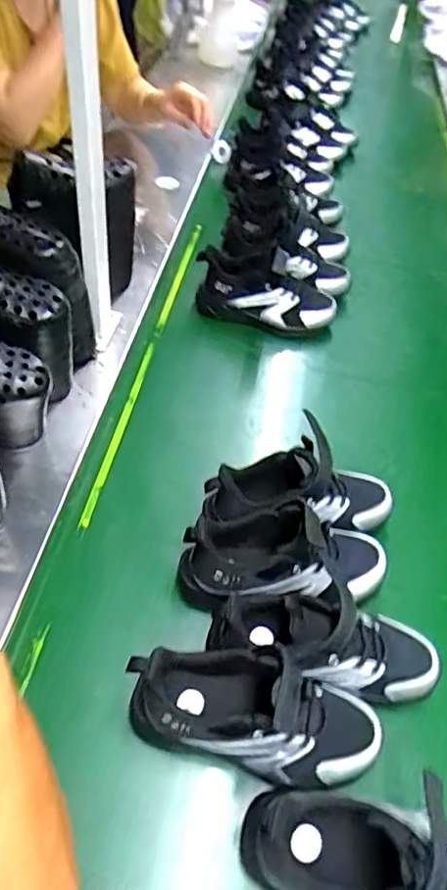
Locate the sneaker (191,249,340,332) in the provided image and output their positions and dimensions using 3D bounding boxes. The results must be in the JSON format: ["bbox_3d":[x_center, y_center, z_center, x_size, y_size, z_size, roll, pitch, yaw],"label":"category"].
[{"bbox_3d":[0.070,-0.244,0.919,0.222,0.106,0.093,15,52,6],"label":"sneaker"}]

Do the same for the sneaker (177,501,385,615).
[{"bbox_3d":[0.064,0.109,0.585,0.215,0.100,0.077,-3,52,-10],"label":"sneaker"}]

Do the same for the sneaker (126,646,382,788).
[{"bbox_3d":[0.028,0.227,0.489,0.212,0.108,0.079,12,51,2],"label":"sneaker"}]

